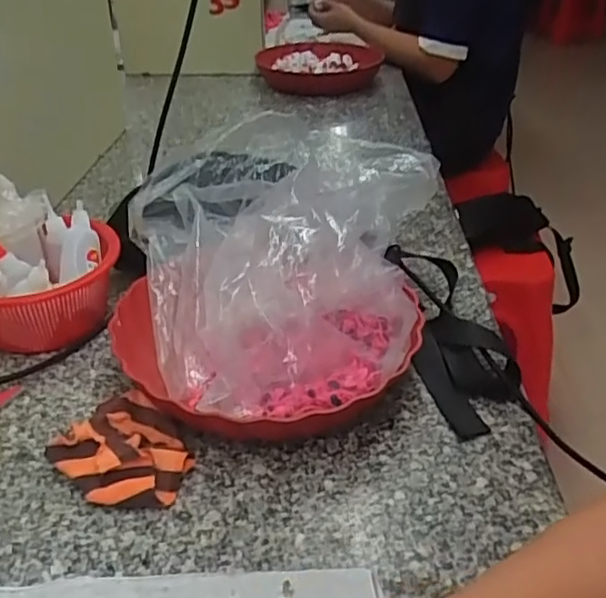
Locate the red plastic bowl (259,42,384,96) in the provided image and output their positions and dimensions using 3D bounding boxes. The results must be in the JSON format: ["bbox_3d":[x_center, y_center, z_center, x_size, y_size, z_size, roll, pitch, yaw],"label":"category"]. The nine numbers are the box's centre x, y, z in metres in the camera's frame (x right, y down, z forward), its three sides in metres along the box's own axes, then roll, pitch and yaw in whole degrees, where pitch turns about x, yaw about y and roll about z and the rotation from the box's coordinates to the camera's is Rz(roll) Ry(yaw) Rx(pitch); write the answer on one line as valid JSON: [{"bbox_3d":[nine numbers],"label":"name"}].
[{"bbox_3d":[0.035,-0.435,1.233,0.230,0.069,0.223,2,33,2],"label":"red plastic bowl"}]

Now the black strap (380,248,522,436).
[{"bbox_3d":[0.125,0.022,0.565,0.080,0.037,0.233,-7,34,-11],"label":"black strap"}]

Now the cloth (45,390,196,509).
[{"bbox_3d":[-0.129,0.106,0.452,0.085,0.025,0.102,-16,37,-23],"label":"cloth"}]

